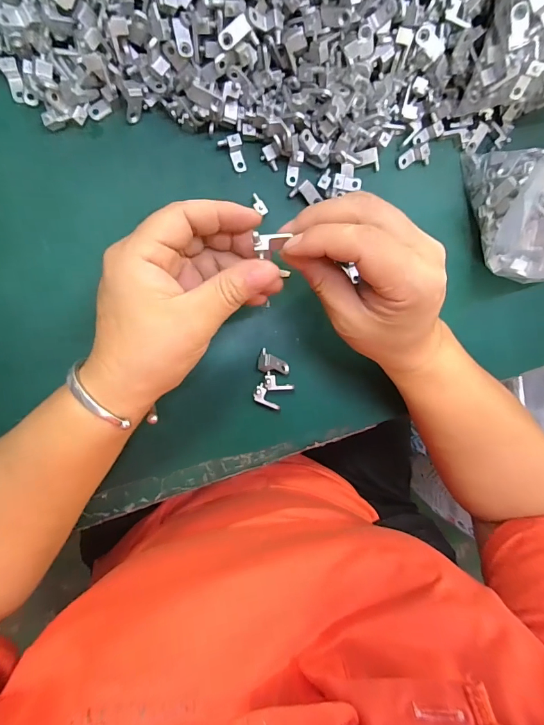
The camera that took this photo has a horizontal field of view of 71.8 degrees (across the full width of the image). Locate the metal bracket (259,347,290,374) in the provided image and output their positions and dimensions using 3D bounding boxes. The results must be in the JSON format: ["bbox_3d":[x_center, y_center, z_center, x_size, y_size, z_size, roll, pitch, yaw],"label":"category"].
[{"bbox_3d":[0.002,0.001,0.284,0.024,0.013,0.016,17,90,-9],"label":"metal bracket"}]

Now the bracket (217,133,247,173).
[{"bbox_3d":[-0.028,-0.150,0.272,0.017,0.010,0.022,-14,95,-7],"label":"bracket"}]

